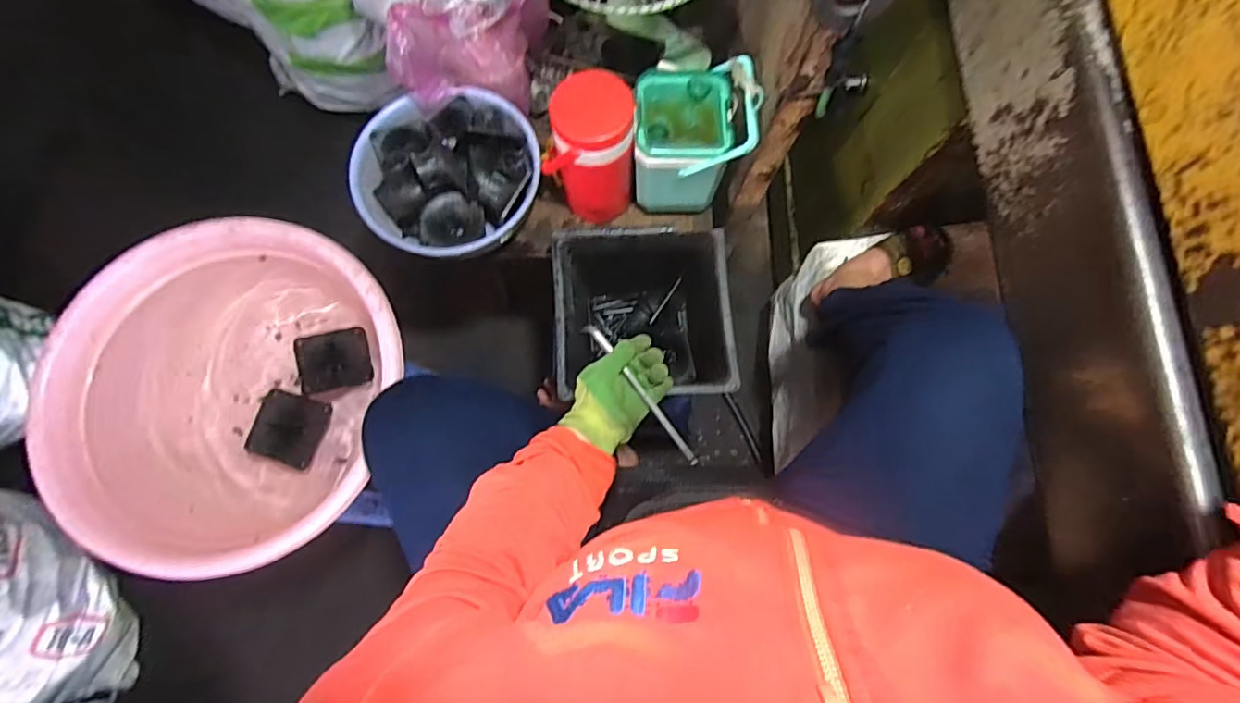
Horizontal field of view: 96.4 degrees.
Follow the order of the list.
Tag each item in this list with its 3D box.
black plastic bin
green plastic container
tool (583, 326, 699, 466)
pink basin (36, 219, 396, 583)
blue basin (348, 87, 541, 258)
[{"bbox_3d":[0.028,-0.036,0.835,0.234,0.201,0.237,-3,75,-3],"label":"black plastic bin"},{"bbox_3d":[0.094,-0.293,0.767,0.146,0.170,0.133,0,75,-2],"label":"green plastic container"},{"bbox_3d":[0.026,0.051,0.644,0.014,0.014,0.206,-38,91,-10],"label":"tool"},{"bbox_3d":[-0.475,0.047,0.713,0.404,0.123,0.392,0,75,-2],"label":"pink basin"},{"bbox_3d":[-0.247,-0.261,0.797,0.245,0.100,0.250,0,75,-2],"label":"blue basin"}]

